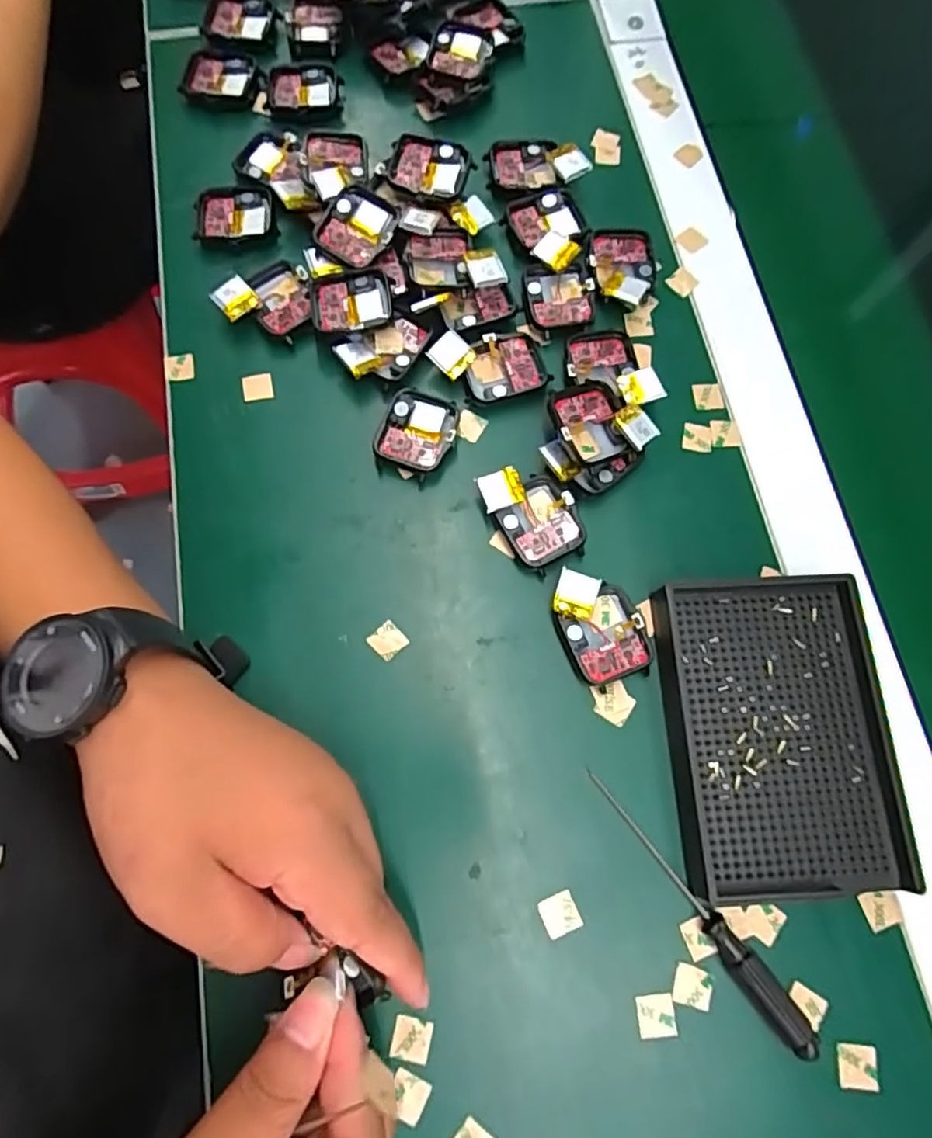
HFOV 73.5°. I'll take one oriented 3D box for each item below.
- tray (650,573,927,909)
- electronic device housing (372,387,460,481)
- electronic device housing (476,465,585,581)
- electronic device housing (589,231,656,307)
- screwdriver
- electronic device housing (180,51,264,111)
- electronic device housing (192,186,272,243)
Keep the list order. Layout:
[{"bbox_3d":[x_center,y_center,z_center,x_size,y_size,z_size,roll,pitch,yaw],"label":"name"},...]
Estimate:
[{"bbox_3d":[0.141,0.074,0.283,0.095,0.022,0.135,-2,74,-3],"label":"tray"},{"bbox_3d":[-0.026,-0.071,0.328,0.037,0.011,0.043,19,74,4],"label":"electronic device housing"},{"bbox_3d":[0.034,-0.027,0.313,0.037,0.016,0.055,-34,78,-11],"label":"electronic device housing"},{"bbox_3d":[0.089,-0.174,0.356,0.039,0.012,0.051,15,74,2],"label":"electronic device housing"},{"bbox_3d":[0.099,0.143,0.266,0.013,0.014,0.129,-35,78,-11],"label":"screwdriver"},{"bbox_3d":[-0.152,-0.310,0.392,0.046,0.010,0.039,4,74,-1],"label":"electronic device housing"},{"bbox_3d":[-0.135,-0.203,0.363,0.044,0.010,0.035,-9,74,-5],"label":"electronic device housing"}]

